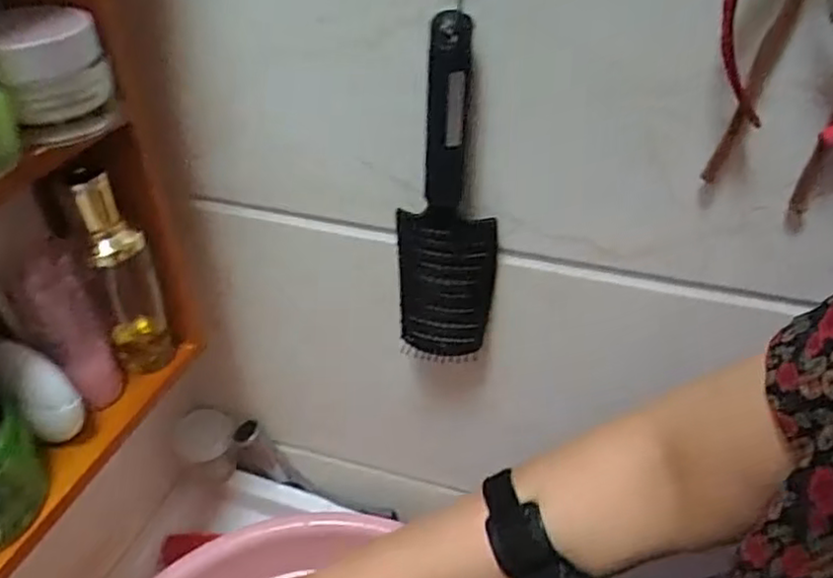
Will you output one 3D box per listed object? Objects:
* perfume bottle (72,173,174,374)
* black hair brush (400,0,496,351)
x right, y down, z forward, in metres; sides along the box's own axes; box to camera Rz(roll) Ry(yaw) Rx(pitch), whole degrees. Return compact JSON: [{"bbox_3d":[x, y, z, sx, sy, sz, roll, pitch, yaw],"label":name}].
[{"bbox_3d":[-0.202,-0.006,0.473,0.039,0.158,0.042,-18,42,-21],"label":"perfume bottle"},{"bbox_3d":[0.022,-0.051,0.458,0.066,0.249,0.026,1,39,1],"label":"black hair brush"}]

